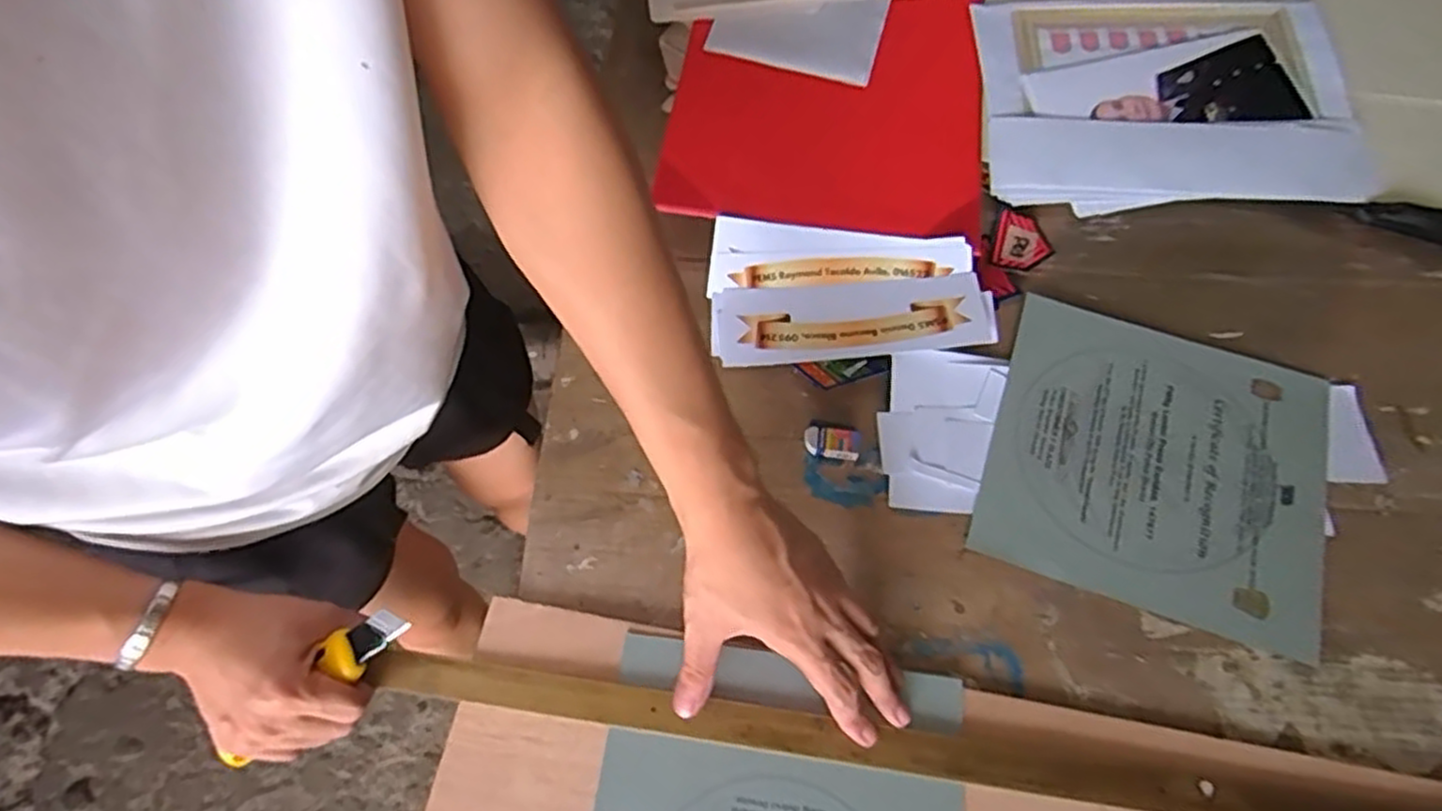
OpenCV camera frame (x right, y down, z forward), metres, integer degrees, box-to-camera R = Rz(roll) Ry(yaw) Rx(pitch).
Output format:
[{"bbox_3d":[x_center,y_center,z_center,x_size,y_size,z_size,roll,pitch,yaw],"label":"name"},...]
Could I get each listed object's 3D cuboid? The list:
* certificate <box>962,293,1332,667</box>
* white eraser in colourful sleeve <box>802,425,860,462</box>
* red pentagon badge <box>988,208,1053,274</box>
[{"bbox_3d":[0.308,0.039,0.527,0.220,0.011,0.209,18,65,11],"label":"certificate"},{"bbox_3d":[0.080,0.026,0.536,0.040,0.010,0.021,10,68,4],"label":"white eraser in colourful sleeve"},{"bbox_3d":[0.248,-0.133,0.609,0.046,0.006,0.059,18,65,11],"label":"red pentagon badge"}]

